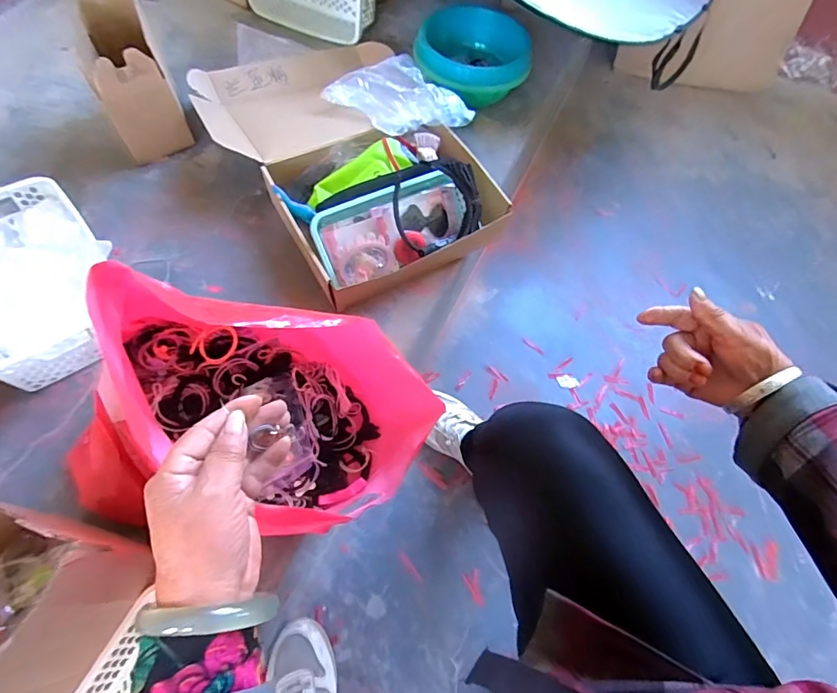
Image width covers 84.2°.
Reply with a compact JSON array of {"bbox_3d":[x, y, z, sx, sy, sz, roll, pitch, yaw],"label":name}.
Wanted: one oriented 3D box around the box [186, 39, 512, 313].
[{"bbox_3d":[-0.129,-0.378,0.832,0.393,0.115,0.626,-27,67,-17],"label":"box"}]

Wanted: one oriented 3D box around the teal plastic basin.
[{"bbox_3d":[0.114,-0.600,0.963,0.237,0.094,0.189,14,62,3],"label":"teal plastic basin"}]

